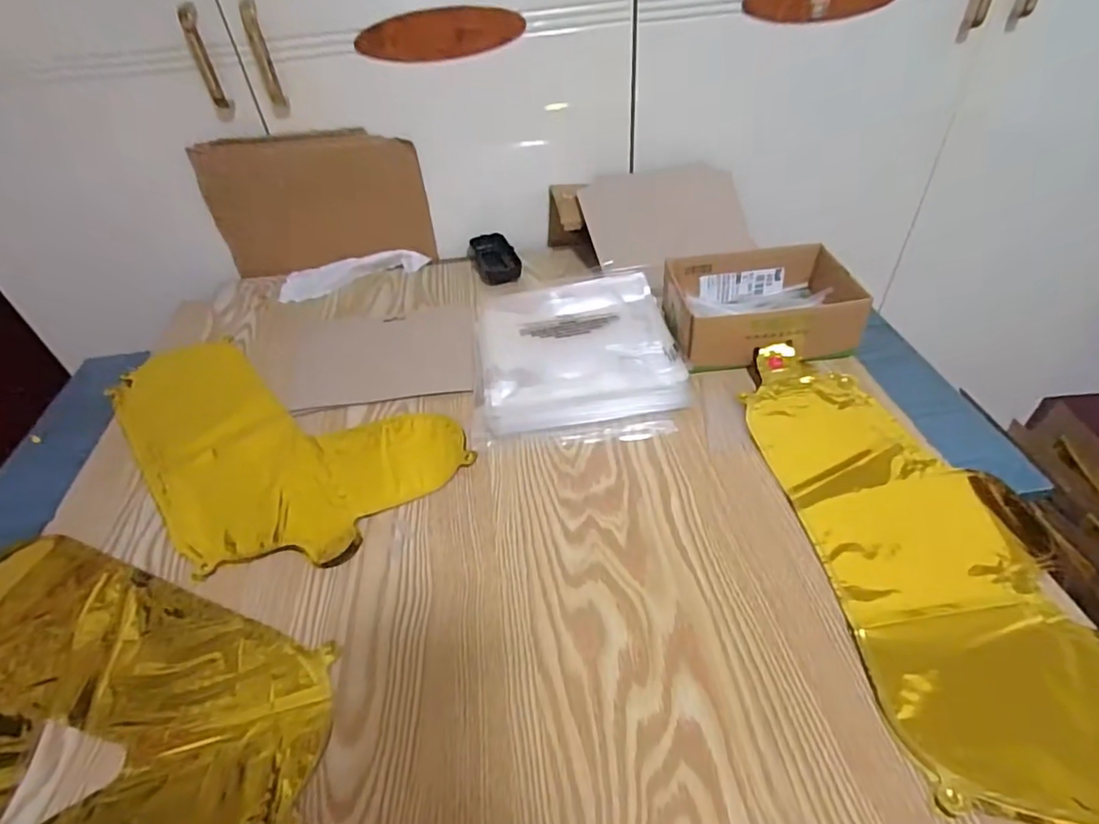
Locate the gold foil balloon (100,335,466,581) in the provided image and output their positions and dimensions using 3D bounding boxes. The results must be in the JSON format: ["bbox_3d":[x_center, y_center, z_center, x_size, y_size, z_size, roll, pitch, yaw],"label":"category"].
[{"bbox_3d":[-0.289,0.010,0.587,0.400,0.010,0.232,32,55,33],"label":"gold foil balloon"}]

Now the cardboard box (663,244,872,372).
[{"bbox_3d":[0.235,-0.120,0.635,0.198,0.056,0.139,-6,43,0],"label":"cardboard box"}]

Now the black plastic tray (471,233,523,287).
[{"bbox_3d":[-0.076,-0.217,0.800,0.055,0.026,0.094,-15,44,-10],"label":"black plastic tray"}]

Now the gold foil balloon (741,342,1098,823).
[{"bbox_3d":[0.298,0.091,0.445,0.190,0.012,0.428,-6,43,1],"label":"gold foil balloon"}]

